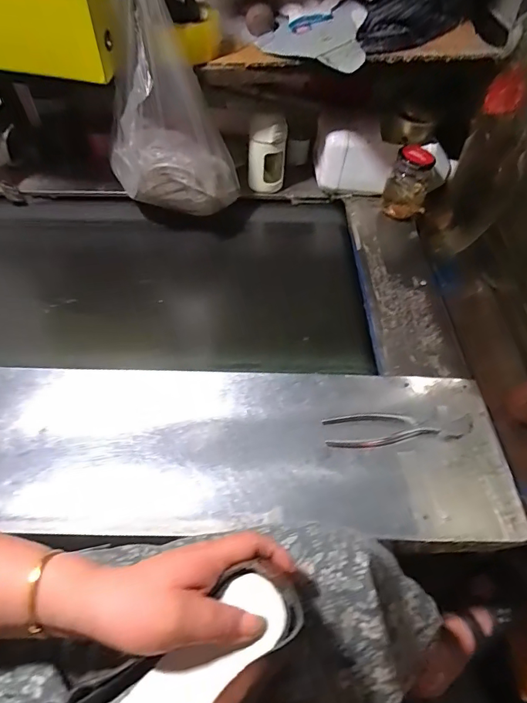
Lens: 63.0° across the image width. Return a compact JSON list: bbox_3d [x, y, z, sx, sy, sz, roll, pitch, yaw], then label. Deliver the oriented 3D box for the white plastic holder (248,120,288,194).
[{"bbox_3d":[0.007,-0.396,0.894,0.075,0.138,0.043,3,53,2],"label":"white plastic holder"}]

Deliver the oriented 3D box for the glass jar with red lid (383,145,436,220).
[{"bbox_3d":[0.290,-0.332,0.867,0.084,0.144,0.066,13,54,9],"label":"glass jar with red lid"}]

